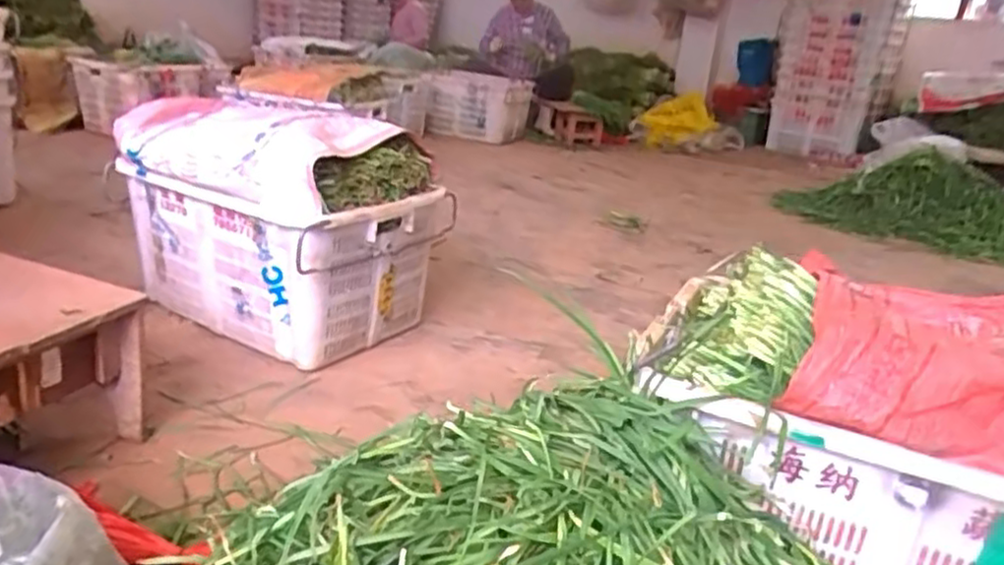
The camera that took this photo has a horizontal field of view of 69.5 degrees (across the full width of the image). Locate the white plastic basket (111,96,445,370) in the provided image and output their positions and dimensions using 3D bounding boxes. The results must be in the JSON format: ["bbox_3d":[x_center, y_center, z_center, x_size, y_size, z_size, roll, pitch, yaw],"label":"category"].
[{"bbox_3d":[-0.531,-0.151,1.741,0.729,0.494,0.437,16,23,28],"label":"white plastic basket"}]

